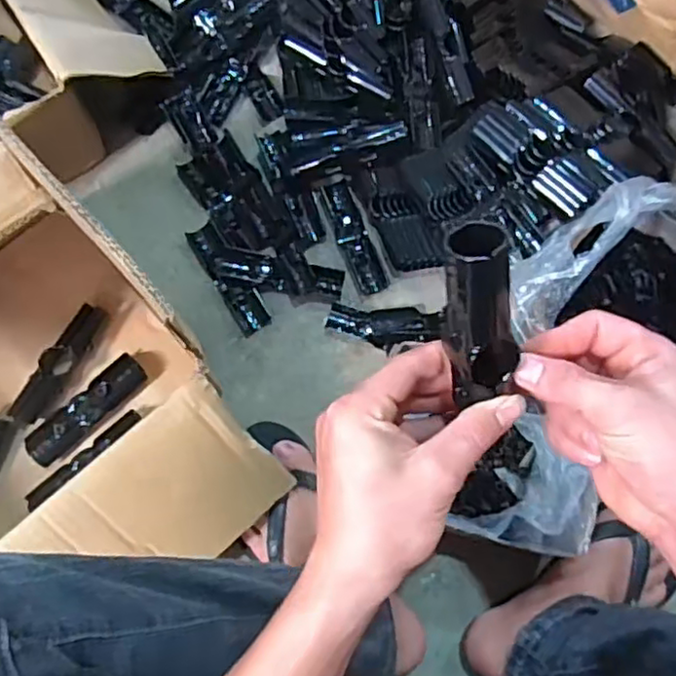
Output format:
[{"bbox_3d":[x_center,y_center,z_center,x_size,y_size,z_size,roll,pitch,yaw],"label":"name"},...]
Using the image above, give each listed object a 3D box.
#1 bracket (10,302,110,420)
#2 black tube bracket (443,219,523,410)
[{"bbox_3d":[-0.275,0.025,0.652,0.028,0.023,0.130,33,78,6],"label":"bracket"},{"bbox_3d":[0.069,-0.006,0.330,0.033,0.103,0.028,-14,34,-4],"label":"black tube bracket"}]

